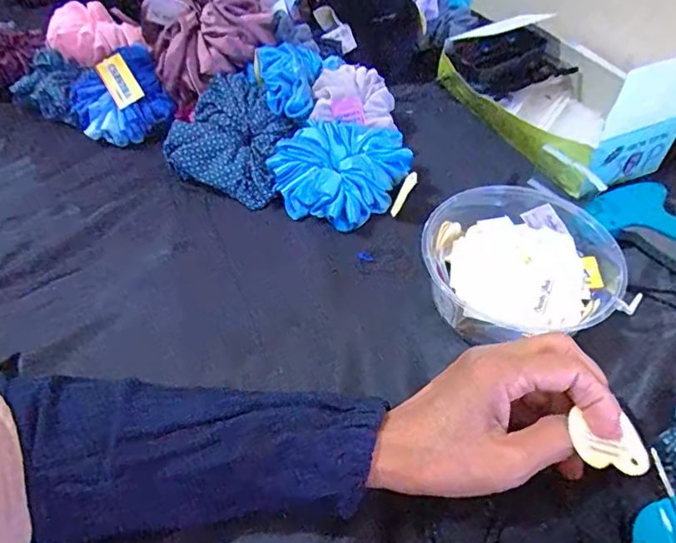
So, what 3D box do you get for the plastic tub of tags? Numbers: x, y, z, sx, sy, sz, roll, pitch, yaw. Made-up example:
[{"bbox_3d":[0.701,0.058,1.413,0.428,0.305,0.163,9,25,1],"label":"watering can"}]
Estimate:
[{"bbox_3d":[0.144,-0.006,0.408,0.152,0.048,0.135,-4,50,-5],"label":"plastic tub of tags"}]

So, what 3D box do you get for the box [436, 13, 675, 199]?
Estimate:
[{"bbox_3d":[0.220,-0.199,0.539,0.138,0.110,0.240,-23,54,-19],"label":"box"}]

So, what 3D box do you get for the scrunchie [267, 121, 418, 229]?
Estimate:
[{"bbox_3d":[0.000,-0.095,0.499,0.117,0.039,0.107,-1,72,2],"label":"scrunchie"}]

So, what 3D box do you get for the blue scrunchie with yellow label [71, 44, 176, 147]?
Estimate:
[{"bbox_3d":[-0.242,-0.193,0.571,0.093,0.061,0.100,-25,55,-21],"label":"blue scrunchie with yellow label"}]

